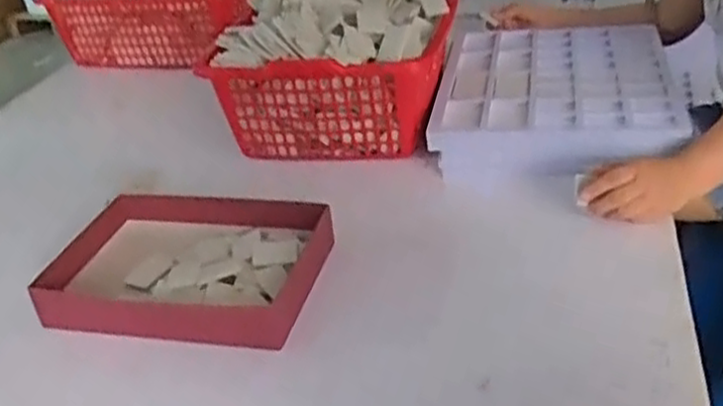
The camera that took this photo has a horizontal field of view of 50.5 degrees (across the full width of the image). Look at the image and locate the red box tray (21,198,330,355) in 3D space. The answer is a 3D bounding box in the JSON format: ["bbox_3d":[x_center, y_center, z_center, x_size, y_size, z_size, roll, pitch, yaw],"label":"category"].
[{"bbox_3d":[-0.200,0.069,0.914,0.300,0.064,0.220,0,30,14],"label":"red box tray"}]

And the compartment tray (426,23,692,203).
[{"bbox_3d":[0.291,-0.170,1.171,0.338,0.076,0.483,2,30,16],"label":"compartment tray"}]

